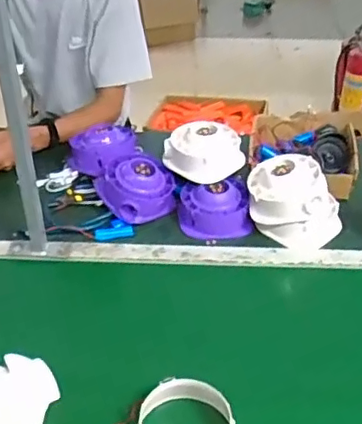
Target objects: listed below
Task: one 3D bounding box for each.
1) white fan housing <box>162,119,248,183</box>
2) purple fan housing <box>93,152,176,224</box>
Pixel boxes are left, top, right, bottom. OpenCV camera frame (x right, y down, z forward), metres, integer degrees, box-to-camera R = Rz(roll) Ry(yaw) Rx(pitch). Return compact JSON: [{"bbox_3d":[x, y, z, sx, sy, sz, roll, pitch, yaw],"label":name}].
[{"bbox_3d":[0.046,-0.124,1.117,0.130,0.069,0.124,1,38,-1],"label":"white fan housing"},{"bbox_3d":[-0.085,-0.045,1.097,0.149,0.083,0.122,-2,38,-4],"label":"purple fan housing"}]

